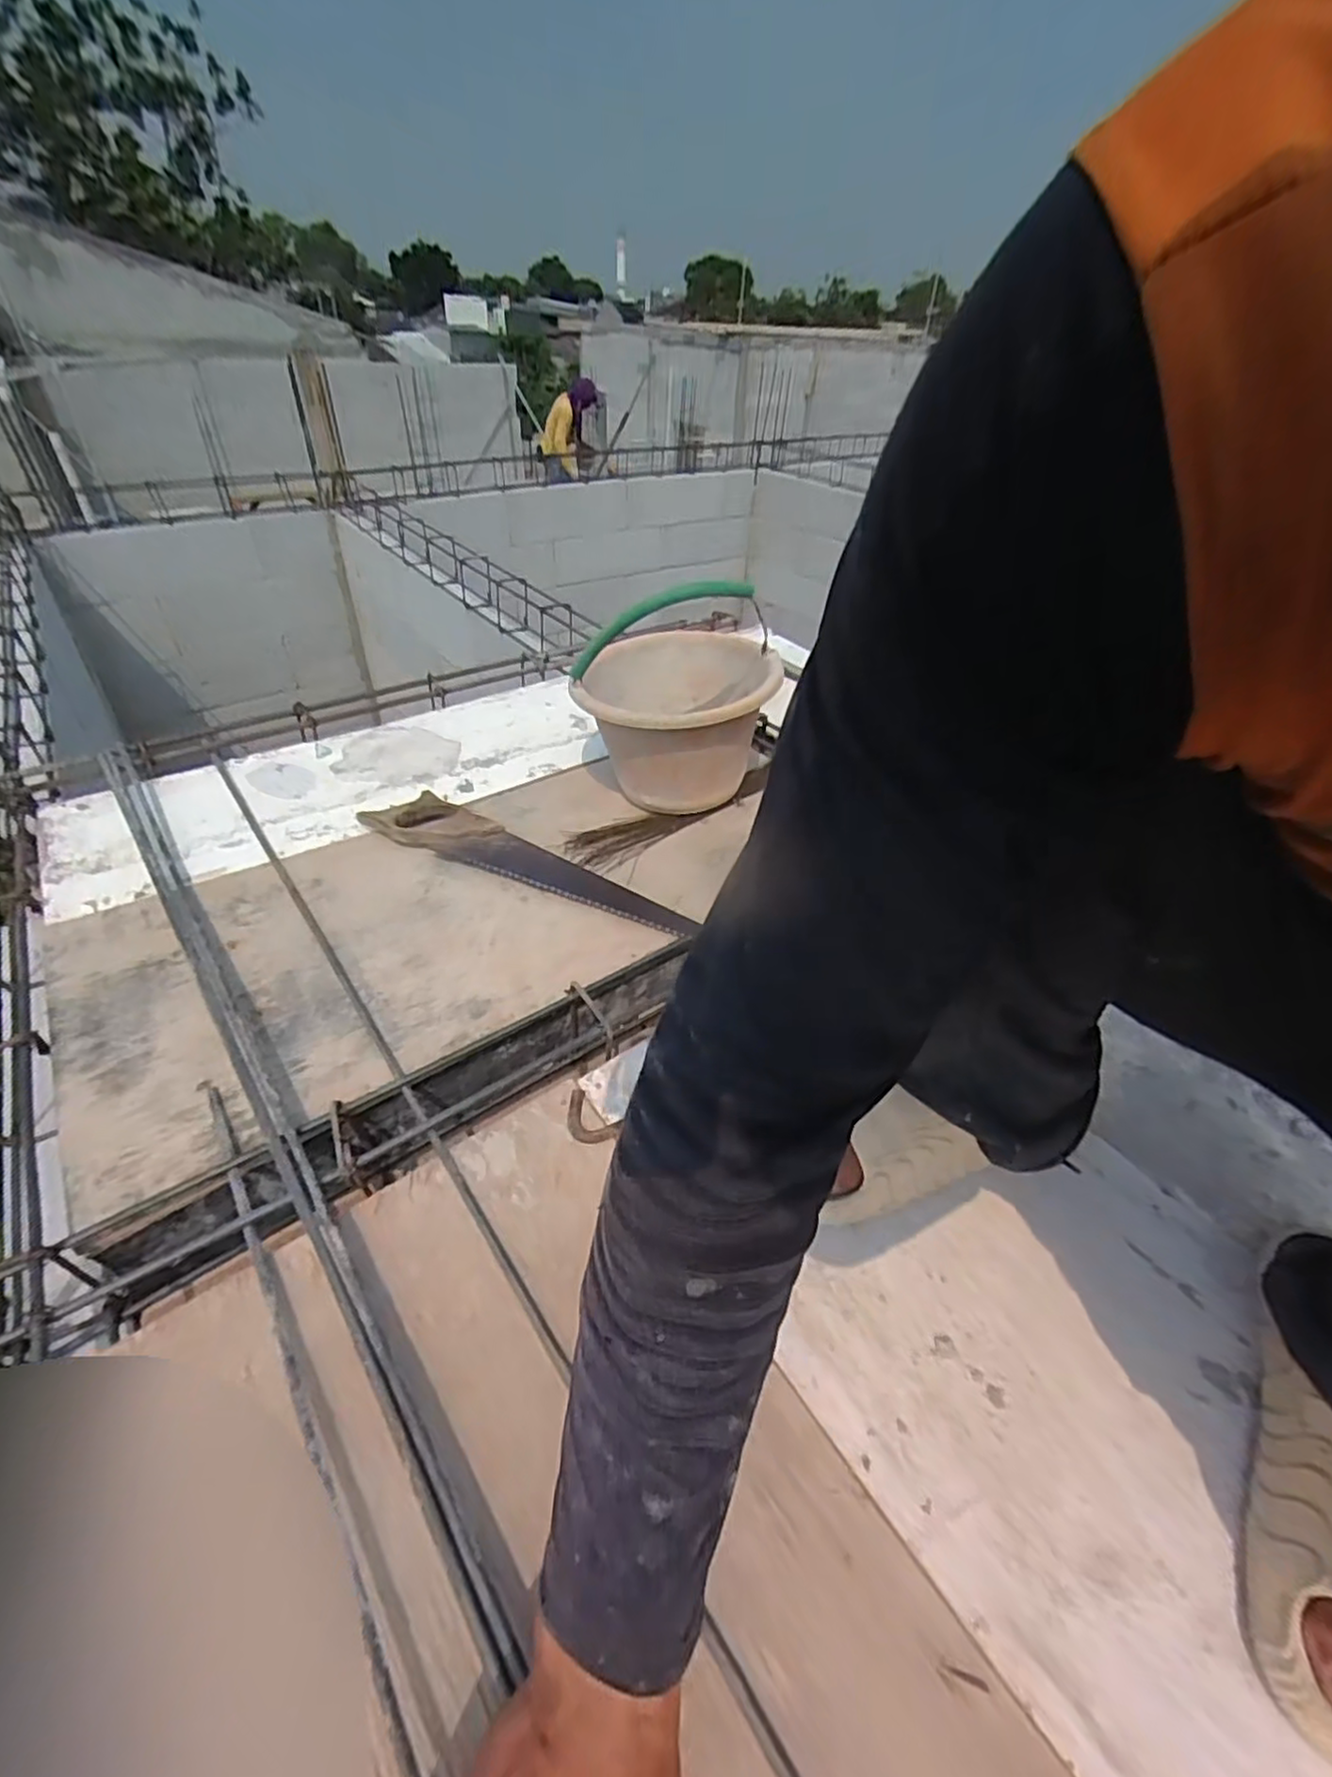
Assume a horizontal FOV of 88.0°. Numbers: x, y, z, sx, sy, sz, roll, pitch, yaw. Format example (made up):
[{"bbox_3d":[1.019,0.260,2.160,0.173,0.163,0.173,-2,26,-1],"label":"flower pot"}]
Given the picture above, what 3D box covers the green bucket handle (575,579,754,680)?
[{"bbox_3d":[-0.014,-0.290,0.744,0.215,0.056,0.013,-22,61,15],"label":"green bucket handle"}]

